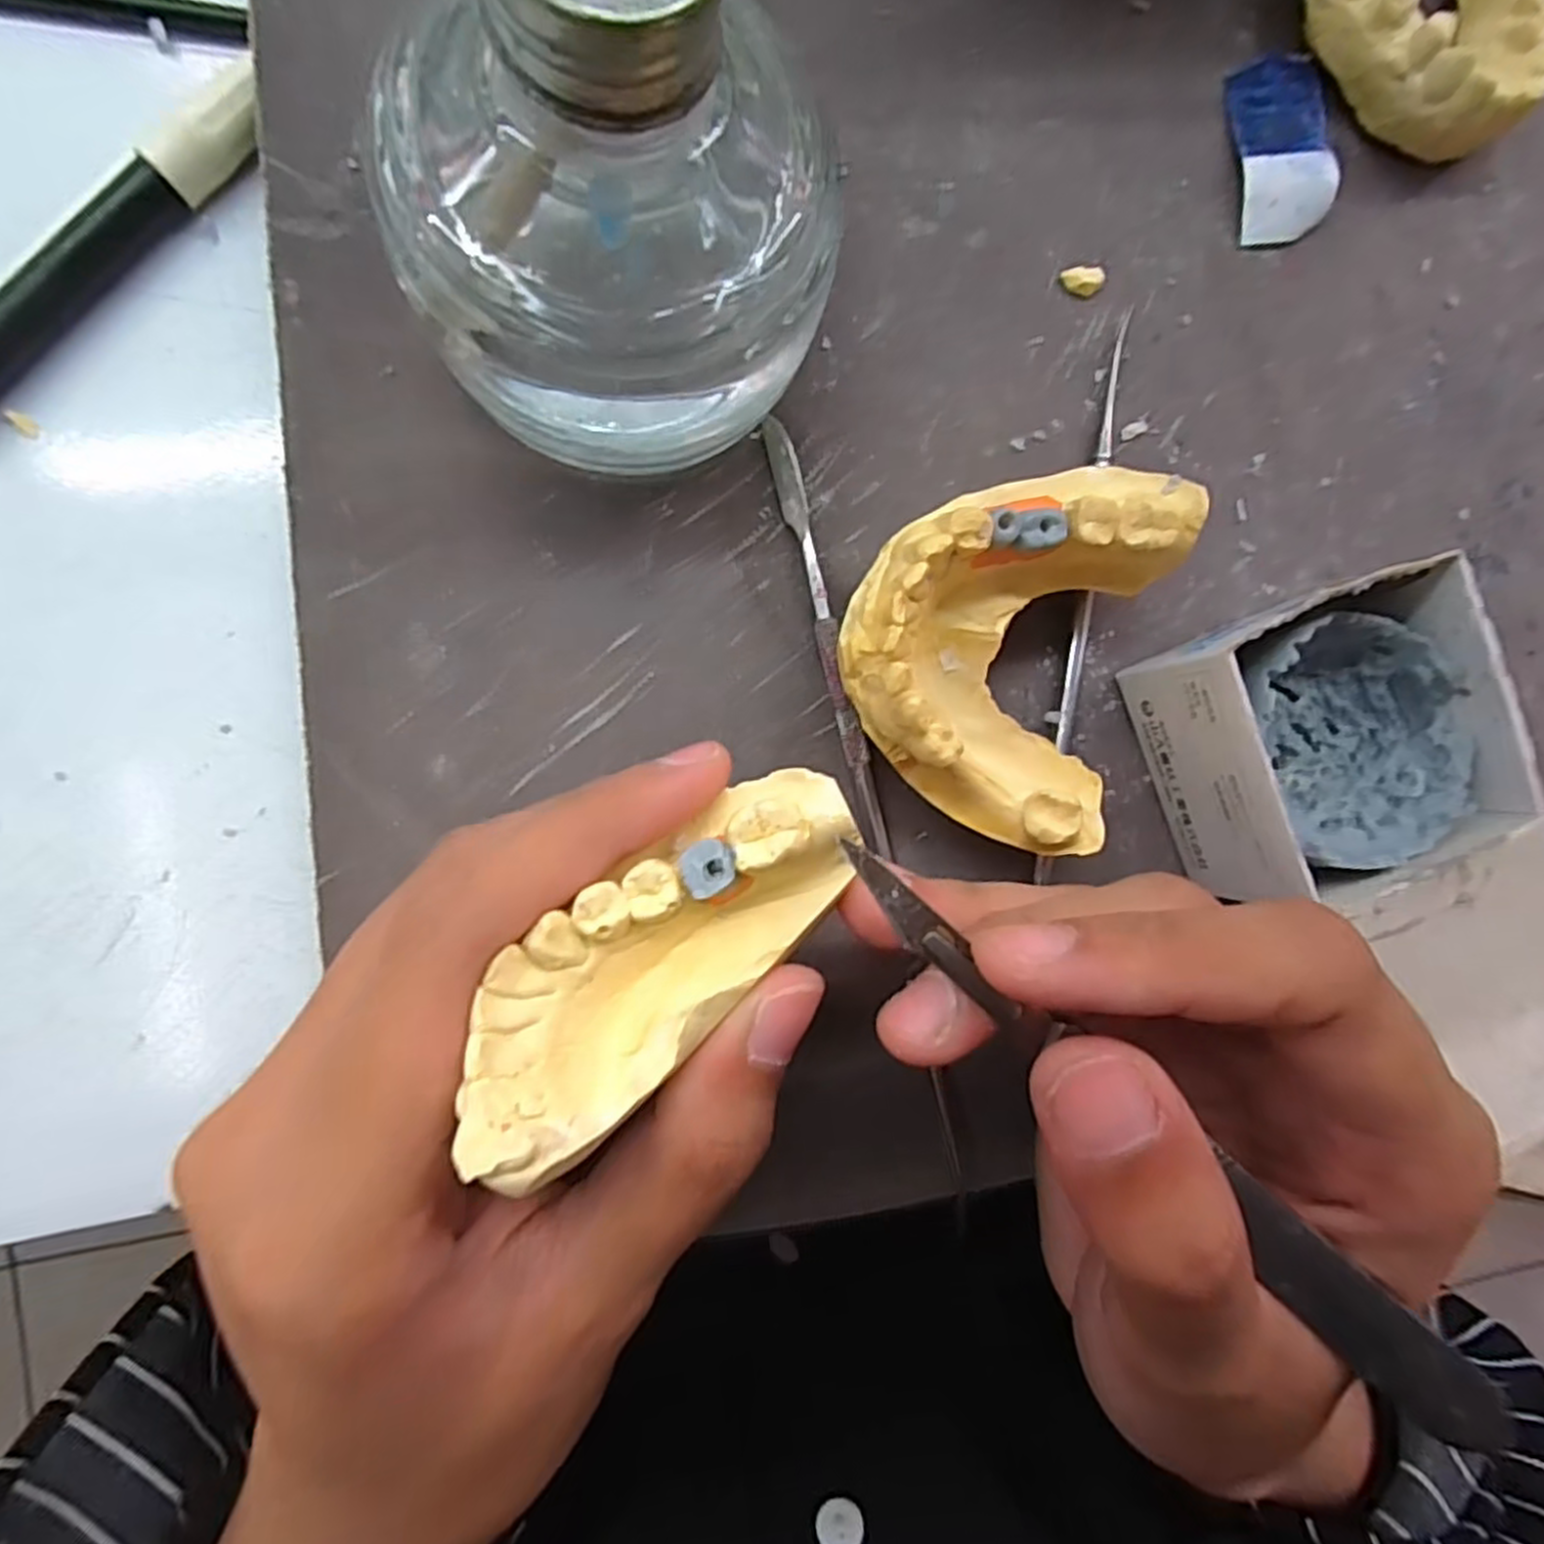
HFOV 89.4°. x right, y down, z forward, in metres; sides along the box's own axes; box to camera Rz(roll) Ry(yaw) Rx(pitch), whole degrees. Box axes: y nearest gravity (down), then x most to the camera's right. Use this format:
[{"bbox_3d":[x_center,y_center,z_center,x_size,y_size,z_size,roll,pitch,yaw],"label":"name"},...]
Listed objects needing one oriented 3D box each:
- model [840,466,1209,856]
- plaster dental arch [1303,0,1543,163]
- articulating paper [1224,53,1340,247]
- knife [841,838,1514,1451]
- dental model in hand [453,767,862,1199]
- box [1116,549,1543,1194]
[{"bbox_3d":[0.041,-0.025,0.152,0.060,0.038,0.071,13,87,-8],"label":"model"},{"bbox_3d":[0.150,-0.171,0.173,0.052,0.019,0.057,0,89,-9],"label":"plaster dental arch"},{"bbox_3d":[0.115,-0.142,0.176,0.020,0.006,0.041,-5,89,-9],"label":"articulating paper"},{"bbox_3d":[0.059,0.056,0.112,0.133,0.005,0.011,41,86,-7],"label":"knife"},{"bbox_3d":[-0.014,0.024,0.104,0.061,0.019,0.026,-42,98,-19],"label":"dental model in hand"},{"bbox_3d":[0.121,0.015,0.154,0.061,0.055,0.104,-21,93,-6],"label":"box"}]

